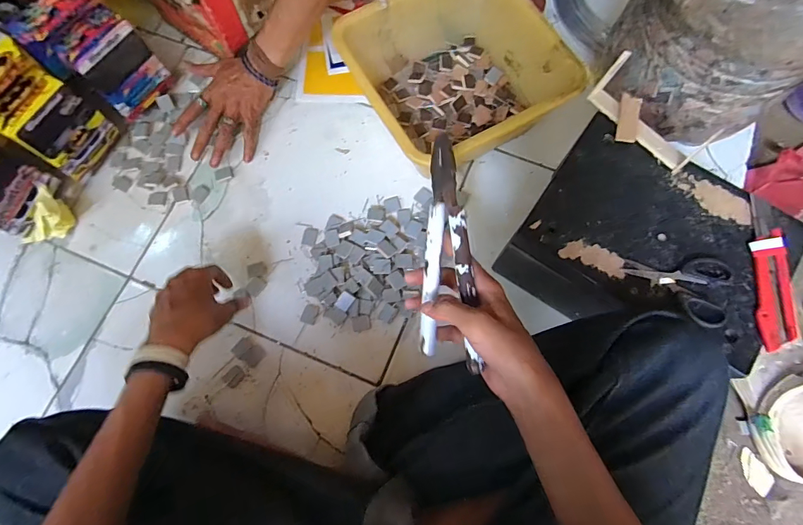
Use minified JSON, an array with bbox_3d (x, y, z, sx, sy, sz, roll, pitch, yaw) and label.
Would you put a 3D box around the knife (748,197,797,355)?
[{"bbox_3d":[0.408,0.008,0.461,0.032,0.019,0.171,7,73,3],"label":"knife"}]

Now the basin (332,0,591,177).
[{"bbox_3d":[0.074,-0.267,0.627,0.263,0.132,0.258,-28,75,-6],"label":"basin"}]

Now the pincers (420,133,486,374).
[{"bbox_3d":[0.044,-0.010,0.401,0.046,0.040,0.217,0,90,-1],"label":"pincers"}]

